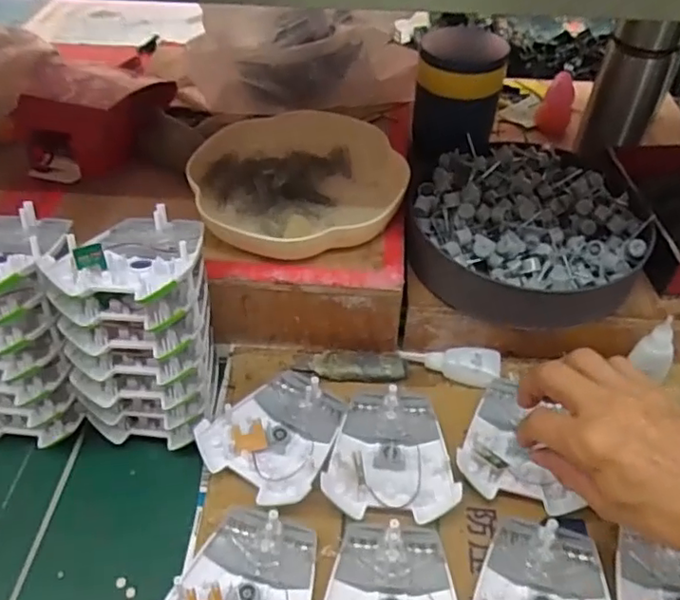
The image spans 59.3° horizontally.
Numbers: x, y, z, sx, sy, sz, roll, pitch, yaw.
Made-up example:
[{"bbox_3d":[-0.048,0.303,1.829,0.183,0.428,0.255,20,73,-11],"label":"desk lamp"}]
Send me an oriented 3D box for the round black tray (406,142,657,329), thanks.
[{"bbox_3d":[0.170,-0.062,0.563,0.207,0.066,0.197,1,48,-1],"label":"round black tray"}]

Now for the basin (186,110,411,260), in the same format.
[{"bbox_3d":[-0.040,-0.112,0.570,0.204,0.042,0.189,13,49,9],"label":"basin"}]

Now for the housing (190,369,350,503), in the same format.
[{"bbox_3d":[-0.049,0.106,0.487,0.097,0.023,0.109,26,53,20],"label":"housing"}]

